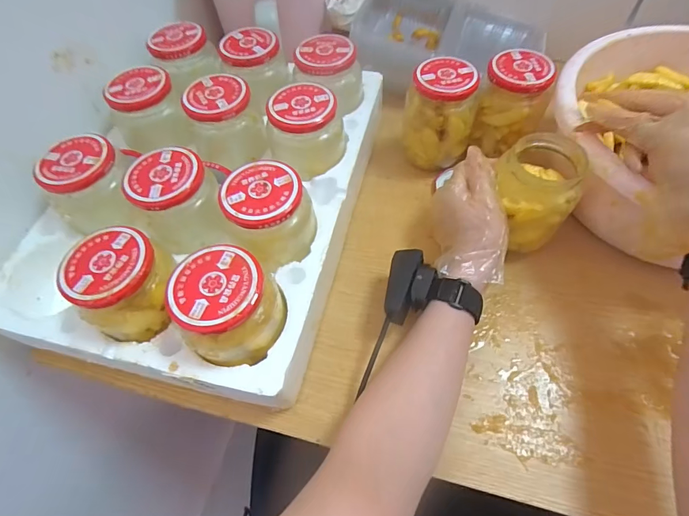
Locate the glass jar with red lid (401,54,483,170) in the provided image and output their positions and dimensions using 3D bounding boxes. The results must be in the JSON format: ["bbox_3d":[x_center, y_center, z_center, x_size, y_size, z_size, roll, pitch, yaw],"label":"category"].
[{"bbox_3d":[0.113,-0.164,0.461,0.079,0.113,0.071,11,62,11],"label":"glass jar with red lid"}]

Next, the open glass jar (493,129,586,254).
[{"bbox_3d":[0.187,-0.066,0.387,0.074,0.098,0.079,-2,60,3],"label":"open glass jar"}]

